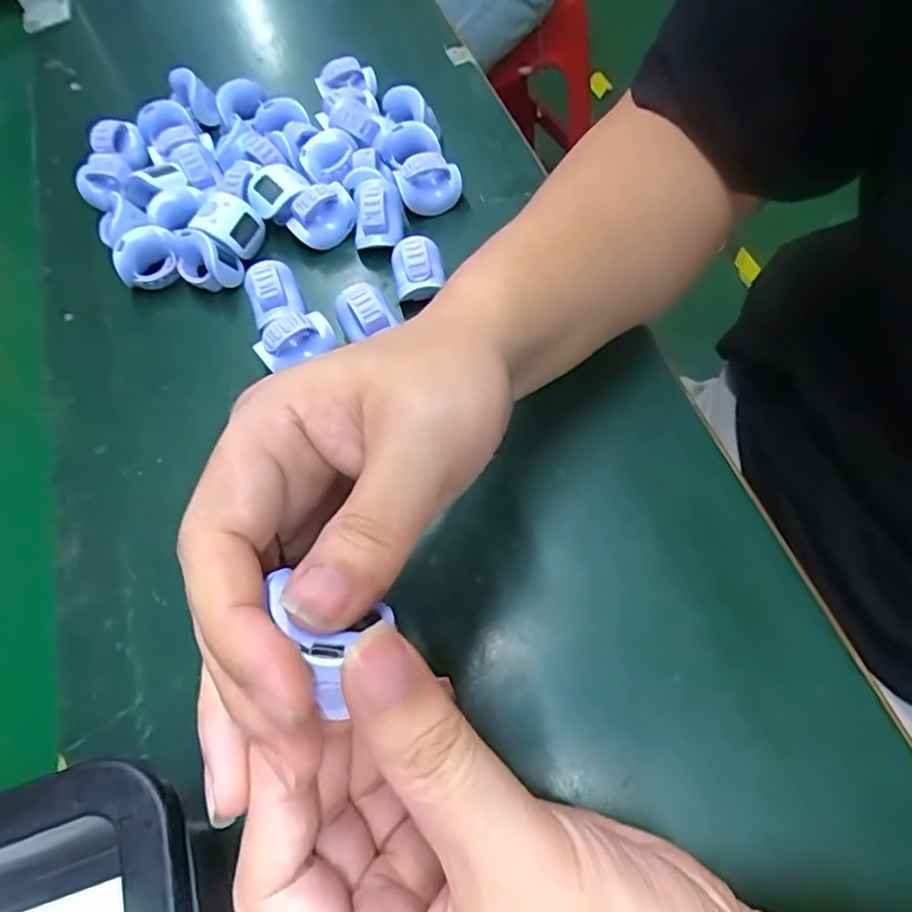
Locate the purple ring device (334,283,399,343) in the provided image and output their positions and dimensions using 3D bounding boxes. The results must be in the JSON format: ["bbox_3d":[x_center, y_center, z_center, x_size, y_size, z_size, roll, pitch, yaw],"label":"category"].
[{"bbox_3d":[-0.050,-0.077,0.351,0.026,0.028,0.034,-29,63,-9],"label":"purple ring device"}]

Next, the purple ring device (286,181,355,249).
[{"bbox_3d":[-0.084,-0.151,0.393,0.040,0.025,0.024,-23,62,-6],"label":"purple ring device"}]

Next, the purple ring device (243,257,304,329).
[{"bbox_3d":[-0.105,-0.091,0.366,0.028,0.030,0.041,-18,62,-3],"label":"purple ring device"}]

